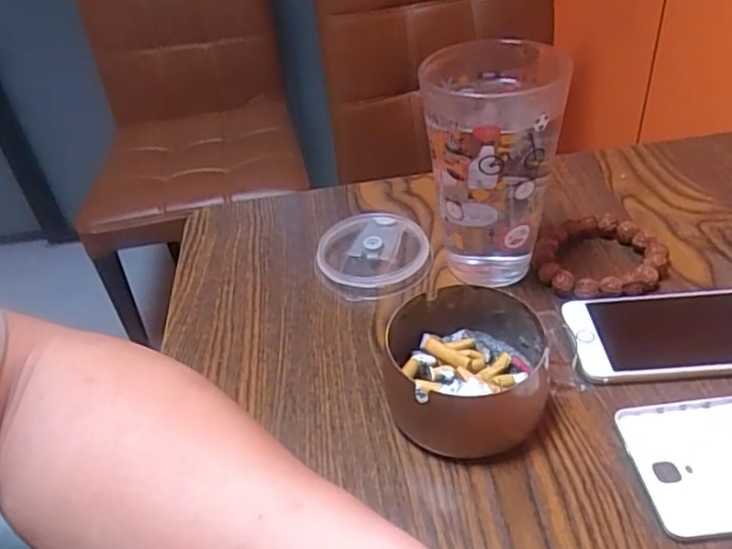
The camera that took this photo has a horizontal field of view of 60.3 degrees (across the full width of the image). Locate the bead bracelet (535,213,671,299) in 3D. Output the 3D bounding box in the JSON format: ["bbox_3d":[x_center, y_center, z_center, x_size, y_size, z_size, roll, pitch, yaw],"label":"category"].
[{"bbox_3d":[0.161,-0.013,0.433,0.085,0.017,0.081,-4,39,3],"label":"bead bracelet"}]

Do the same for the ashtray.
[{"bbox_3d":[0.053,0.051,0.347,0.088,0.046,0.081,-4,39,3],"label":"ashtray"}]

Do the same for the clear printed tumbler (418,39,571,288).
[{"bbox_3d":[0.081,-0.071,0.413,0.081,0.138,0.093,3,40,13],"label":"clear printed tumbler"}]

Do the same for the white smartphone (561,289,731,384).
[{"bbox_3d":[0.191,0.033,0.376,0.136,0.007,0.068,-4,39,4],"label":"white smartphone"}]

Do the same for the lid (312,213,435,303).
[{"bbox_3d":[0.005,-0.015,0.459,0.081,0.016,0.079,-8,39,-2],"label":"lid"}]

